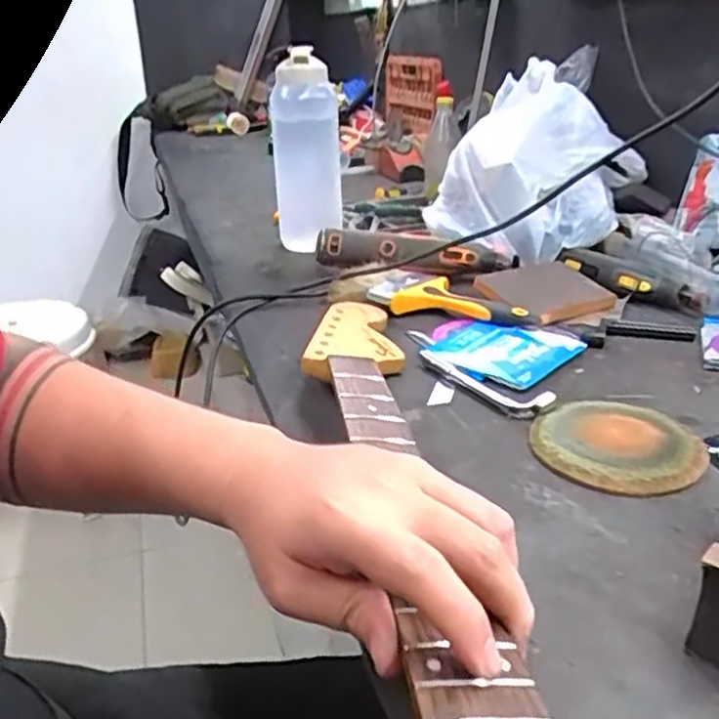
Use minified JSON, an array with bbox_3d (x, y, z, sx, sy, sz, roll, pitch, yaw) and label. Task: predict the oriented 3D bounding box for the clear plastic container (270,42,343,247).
[{"bbox_3d":[-0.073,-0.280,0.953,0.093,0.247,0.079,-4,25,-4],"label":"clear plastic container"}]

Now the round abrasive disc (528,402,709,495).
[{"bbox_3d":[0.187,0.060,0.509,0.116,0.015,0.110,-4,25,2],"label":"round abrasive disc"}]

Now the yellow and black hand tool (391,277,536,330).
[{"bbox_3d":[0.119,-0.060,0.750,0.157,0.023,0.074,15,30,32],"label":"yellow and black hand tool"}]

